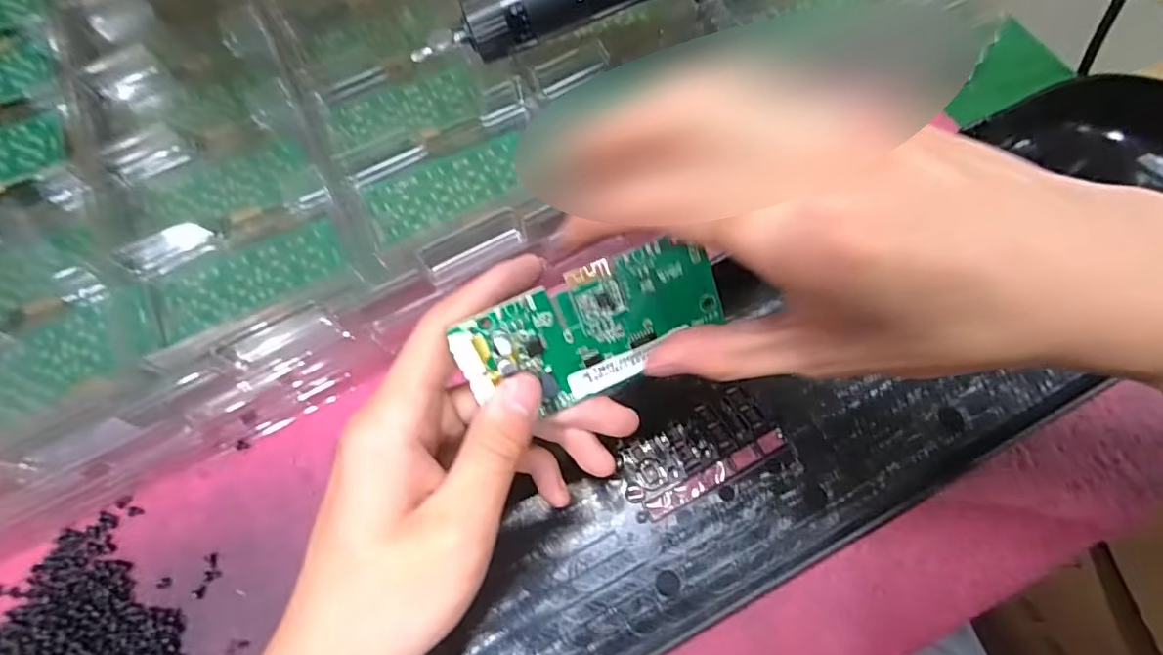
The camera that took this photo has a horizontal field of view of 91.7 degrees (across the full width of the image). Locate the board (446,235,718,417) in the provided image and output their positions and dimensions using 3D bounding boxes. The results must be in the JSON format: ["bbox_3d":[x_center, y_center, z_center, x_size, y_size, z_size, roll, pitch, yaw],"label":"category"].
[{"bbox_3d":[0.006,0.002,0.202,0.092,0.006,0.047,-25,115,-3],"label":"board"}]

